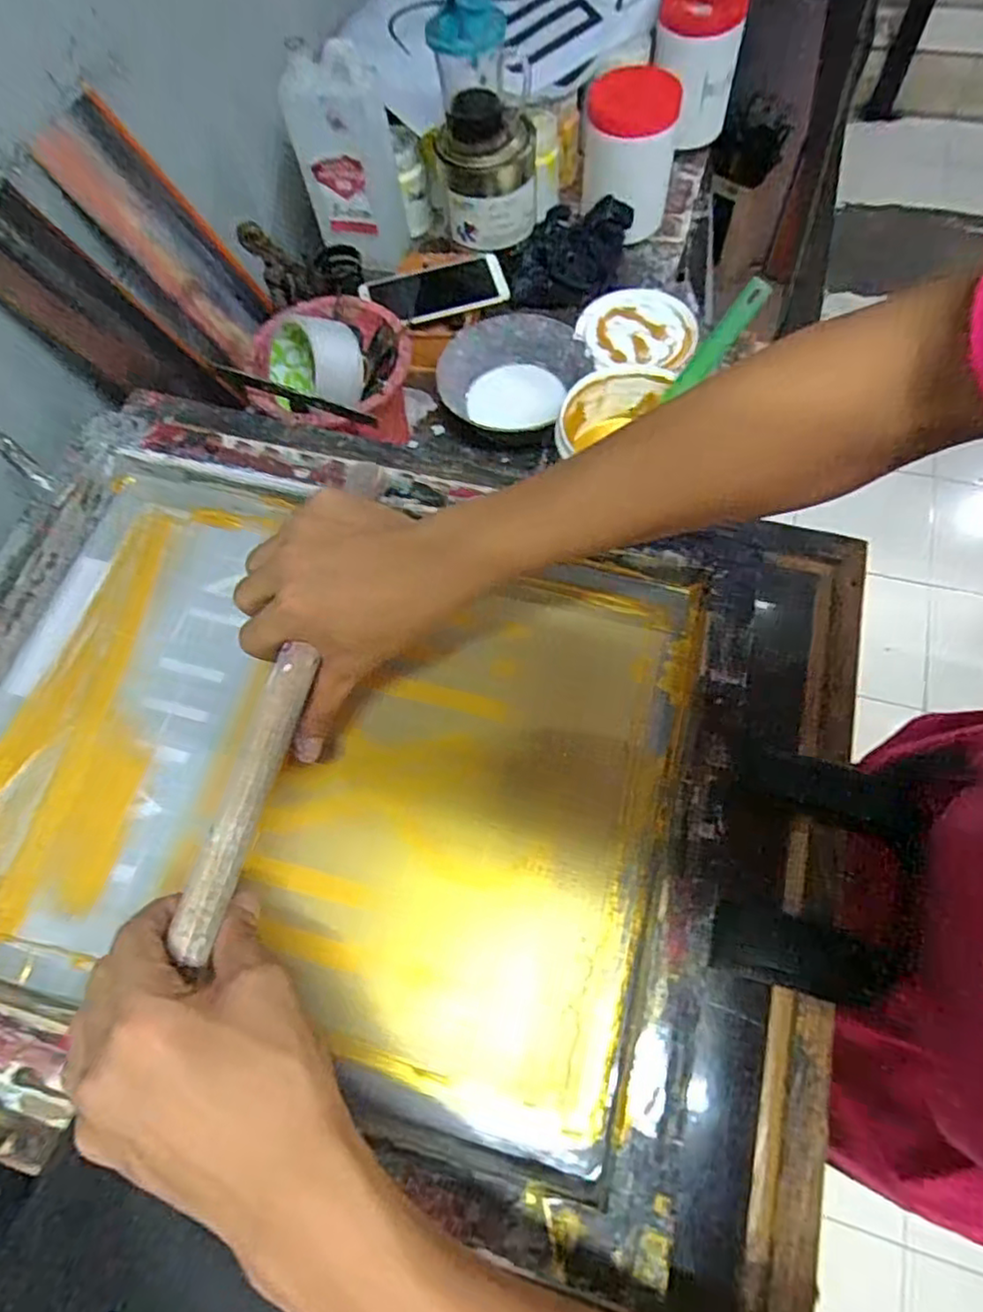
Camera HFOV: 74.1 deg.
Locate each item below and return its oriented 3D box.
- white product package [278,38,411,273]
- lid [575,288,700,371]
[{"bbox_3d":[-0.161,-0.566,0.742,0.099,0.196,0.076,10,68,9],"label":"white product package"},{"bbox_3d":[0.161,-0.360,0.719,0.127,0.020,0.104,2,67,5],"label":"lid"}]

